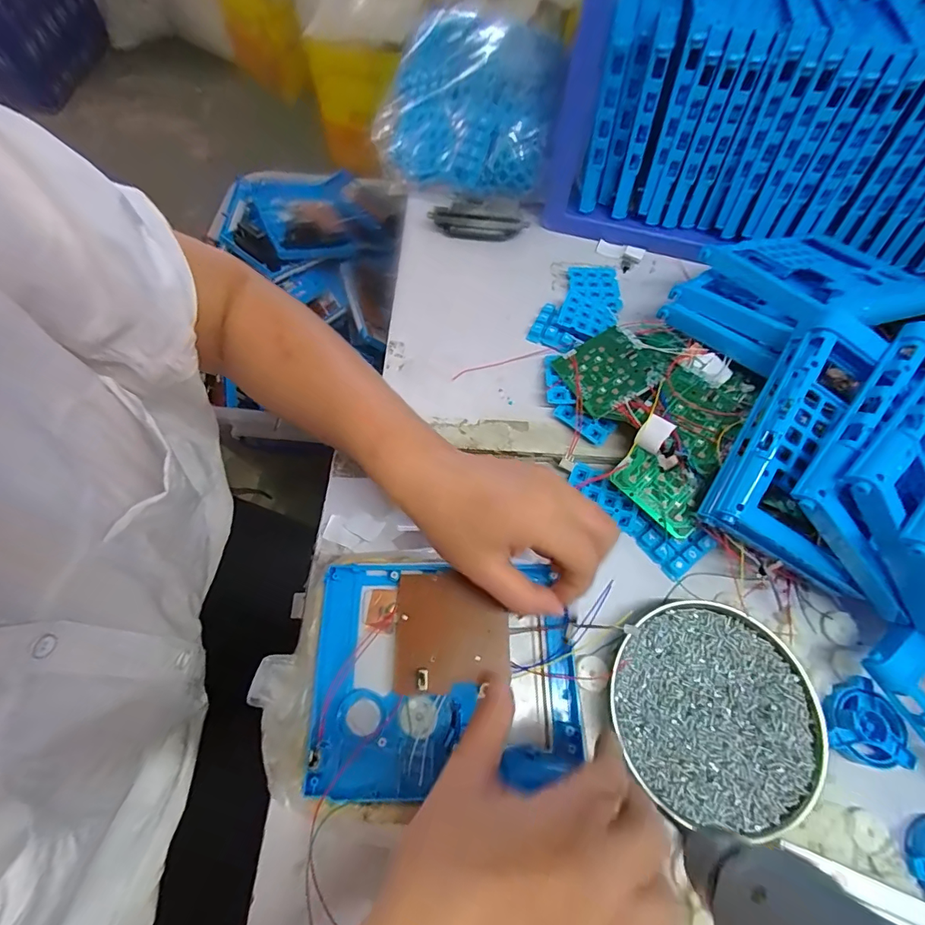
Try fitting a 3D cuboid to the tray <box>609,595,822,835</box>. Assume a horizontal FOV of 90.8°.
[{"bbox_3d":[0.169,0.166,0.310,0.133,0.023,0.128,1,64,-1],"label":"tray"}]

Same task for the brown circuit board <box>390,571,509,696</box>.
[{"bbox_3d":[-0.007,0.111,0.301,0.074,0.004,0.072,0,64,-1],"label":"brown circuit board"}]

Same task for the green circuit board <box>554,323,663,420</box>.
[{"bbox_3d":[0.129,-0.082,0.398,0.074,0.007,0.071,-28,60,1],"label":"green circuit board"}]

